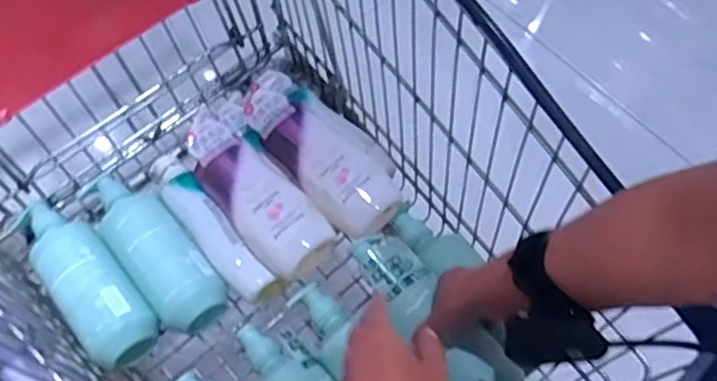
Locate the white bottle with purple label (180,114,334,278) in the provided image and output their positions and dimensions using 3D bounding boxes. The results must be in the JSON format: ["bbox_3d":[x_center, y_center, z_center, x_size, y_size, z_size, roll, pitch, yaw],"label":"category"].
[{"bbox_3d":[-0.122,0.000,0.763,0.083,0.058,0.235,-36,74,-16],"label":"white bottle with purple label"}]

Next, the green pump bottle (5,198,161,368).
[{"bbox_3d":[-0.315,0.094,0.753,0.079,0.067,0.239,-38,74,-17],"label":"green pump bottle"}]

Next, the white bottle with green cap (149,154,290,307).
[{"bbox_3d":[-0.183,0.036,0.788,0.052,0.058,0.257,-39,75,-17],"label":"white bottle with green cap"}]

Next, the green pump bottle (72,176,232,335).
[{"bbox_3d":[-0.246,0.062,0.784,0.080,0.084,0.258,-35,74,-16],"label":"green pump bottle"}]

